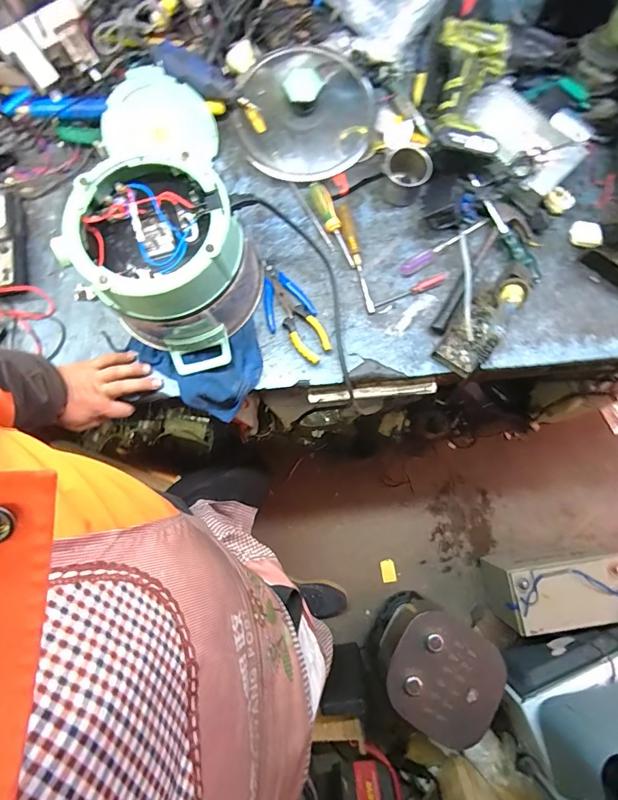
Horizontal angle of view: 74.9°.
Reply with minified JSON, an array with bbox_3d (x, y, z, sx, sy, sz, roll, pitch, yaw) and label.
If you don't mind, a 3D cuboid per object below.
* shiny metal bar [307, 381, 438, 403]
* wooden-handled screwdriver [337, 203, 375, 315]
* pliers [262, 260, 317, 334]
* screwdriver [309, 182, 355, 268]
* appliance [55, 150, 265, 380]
[{"bbox_3d":[0.106,-0.012,0.677,0.211,0.018,0.016,-5,80,0],"label":"shiny metal bar"},{"bbox_3d":[0.077,-0.239,0.676,0.022,0.021,0.197,-12,80,-2],"label":"wooden-handled screwdriver"},{"bbox_3d":[-0.047,-0.180,0.672,0.079,0.012,0.118,-22,80,-4],"label":"pliers"},{"bbox_3d":[0.039,-0.298,0.681,0.028,0.028,0.156,-20,80,-3],"label":"screwdriver"},{"bbox_3d":[-0.202,-0.200,0.593,0.242,0.162,0.220,0,80,0],"label":"appliance"}]

